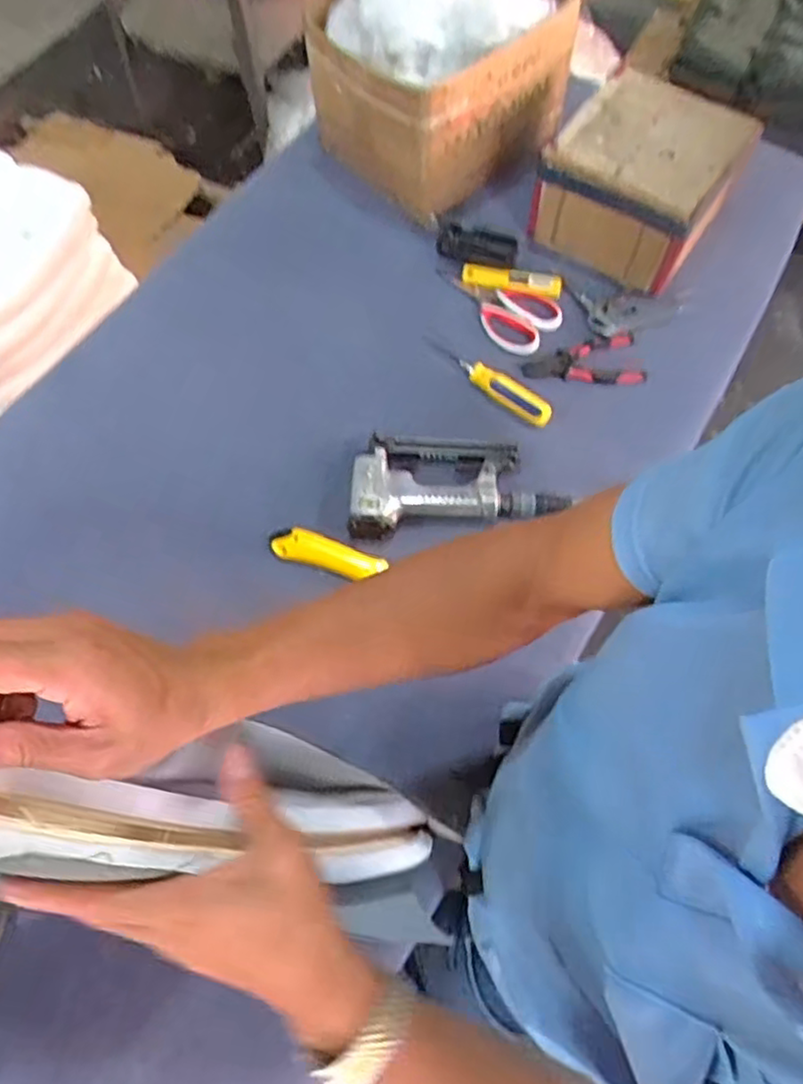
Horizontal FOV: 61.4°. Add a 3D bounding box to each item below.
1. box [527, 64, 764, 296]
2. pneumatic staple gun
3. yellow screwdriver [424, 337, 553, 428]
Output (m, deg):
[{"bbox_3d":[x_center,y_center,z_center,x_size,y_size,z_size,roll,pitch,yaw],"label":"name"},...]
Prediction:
[{"bbox_3d":[0.294,-0.445,0.853,0.196,0.140,0.216,34,70,15],"label":"box"},{"bbox_3d":[0.061,-0.065,0.781,0.237,0.040,0.124,1,65,1],"label":"pneumatic staple gun"},{"bbox_3d":[0.110,-0.205,0.837,0.034,0.028,0.182,-42,71,-17],"label":"yellow screwdriver"}]

